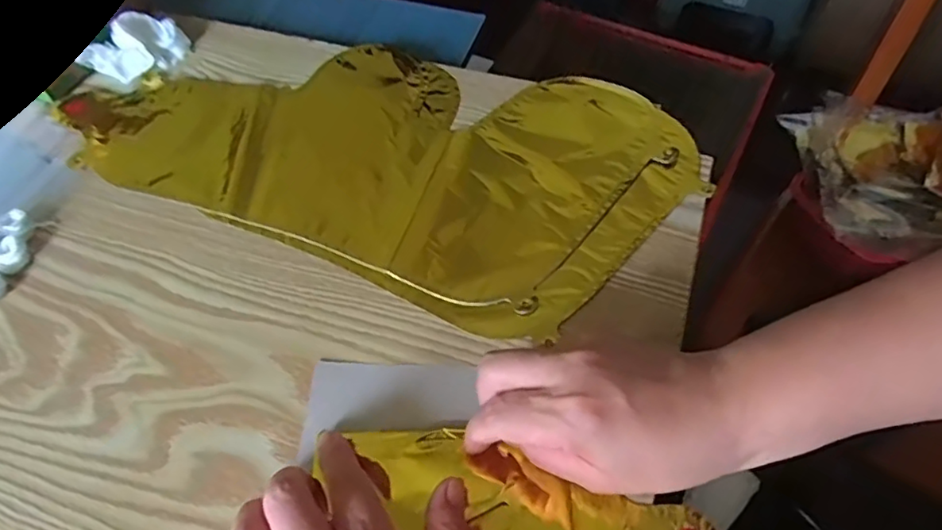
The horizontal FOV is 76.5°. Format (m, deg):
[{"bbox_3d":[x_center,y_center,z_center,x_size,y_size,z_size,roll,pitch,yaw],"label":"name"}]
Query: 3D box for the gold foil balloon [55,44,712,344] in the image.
[{"bbox_3d":[-0.073,-0.096,0.437,0.426,0.012,0.213,21,61,16],"label":"gold foil balloon"}]

